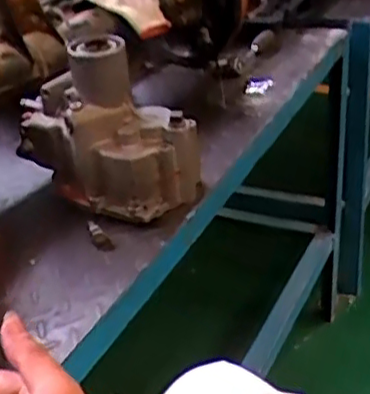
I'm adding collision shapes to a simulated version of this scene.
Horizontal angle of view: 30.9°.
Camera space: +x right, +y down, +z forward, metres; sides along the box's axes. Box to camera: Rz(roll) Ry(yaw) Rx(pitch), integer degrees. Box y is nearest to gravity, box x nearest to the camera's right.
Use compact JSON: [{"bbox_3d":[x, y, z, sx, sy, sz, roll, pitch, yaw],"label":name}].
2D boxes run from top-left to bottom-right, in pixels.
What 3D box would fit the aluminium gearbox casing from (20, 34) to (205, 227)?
[{"bbox_3d":[-0.090,-0.082,0.780,0.188,0.197,0.111,14,35,31],"label":"aluminium gearbox casing"}]

